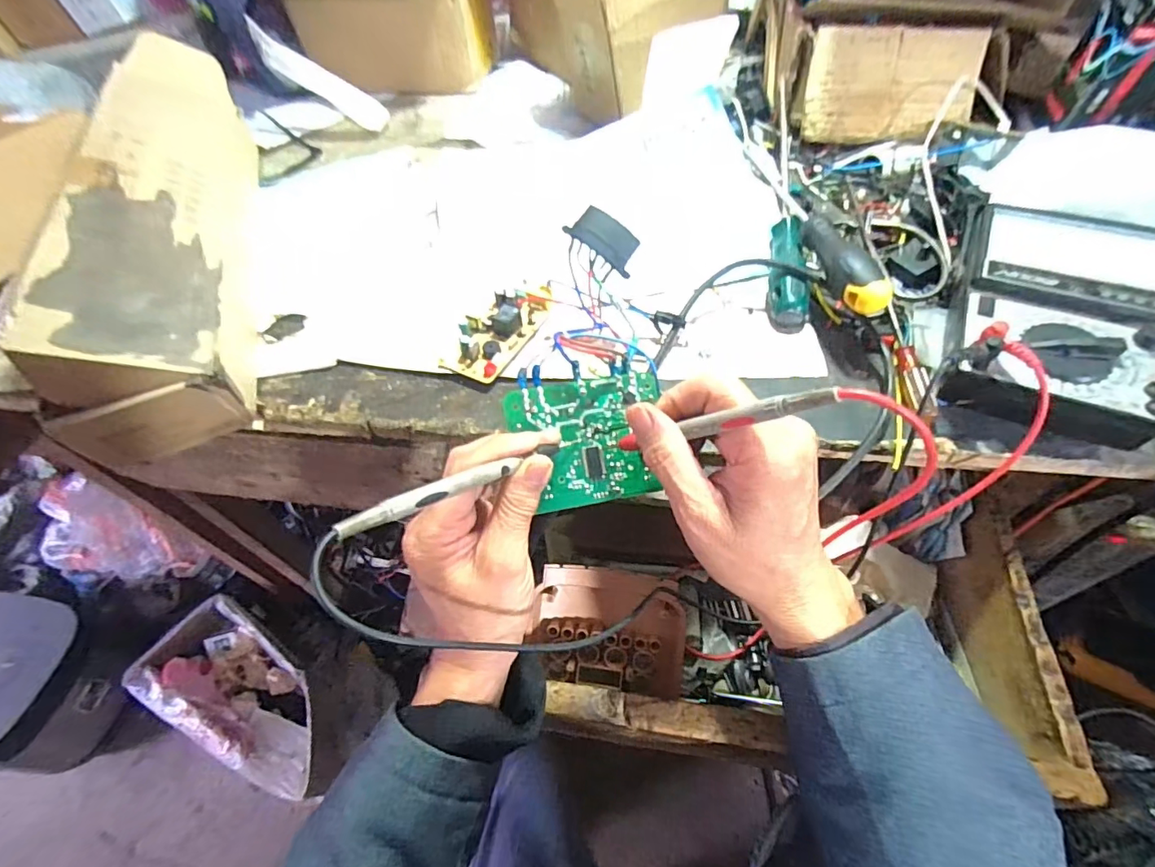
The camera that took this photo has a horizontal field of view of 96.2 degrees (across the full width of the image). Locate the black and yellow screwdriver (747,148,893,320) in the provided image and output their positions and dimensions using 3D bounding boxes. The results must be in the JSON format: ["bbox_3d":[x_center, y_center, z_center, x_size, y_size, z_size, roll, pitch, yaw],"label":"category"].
[{"bbox_3d":[0.176,-0.164,0.397,0.027,0.029,0.216,-7,55,-3],"label":"black and yellow screwdriver"}]

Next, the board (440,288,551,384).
[{"bbox_3d":[-0.060,-0.081,0.397,0.045,0.021,0.098,21,58,16],"label":"board"}]

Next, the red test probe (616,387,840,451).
[{"bbox_3d":[0.063,-0.004,0.244,0.009,0.121,0.007,44,57,-21],"label":"red test probe"}]

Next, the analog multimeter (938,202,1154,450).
[{"bbox_3d":[0.309,-0.073,0.337,0.108,0.052,0.182,22,58,17],"label":"analog multimeter"}]

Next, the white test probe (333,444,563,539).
[{"bbox_3d":[-0.056,0.025,0.263,0.131,0.012,0.010,-19,52,-41],"label":"white test probe"}]

